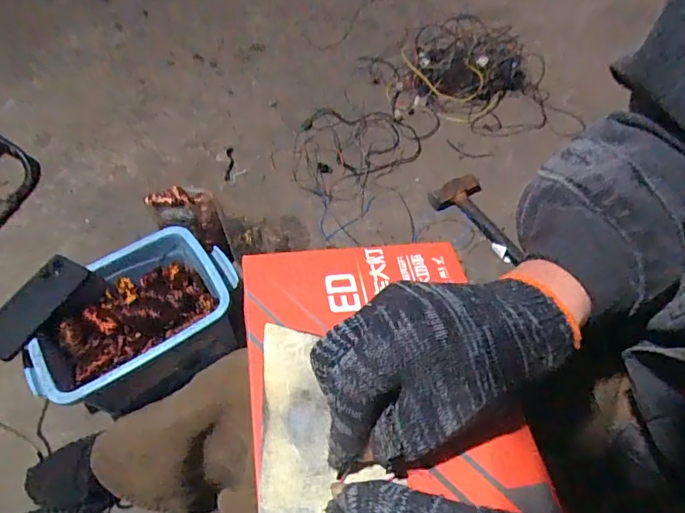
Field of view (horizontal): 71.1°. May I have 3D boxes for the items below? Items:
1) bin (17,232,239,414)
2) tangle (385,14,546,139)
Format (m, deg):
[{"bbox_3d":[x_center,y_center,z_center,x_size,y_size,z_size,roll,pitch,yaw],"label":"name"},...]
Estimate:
[{"bbox_3d":[-0.301,0.105,0.741,0.295,0.144,0.189,-28,61,-15],"label":"bin"},{"bbox_3d":[0.282,-0.400,1.049,0.315,0.084,0.319,14,59,11],"label":"tangle"}]

